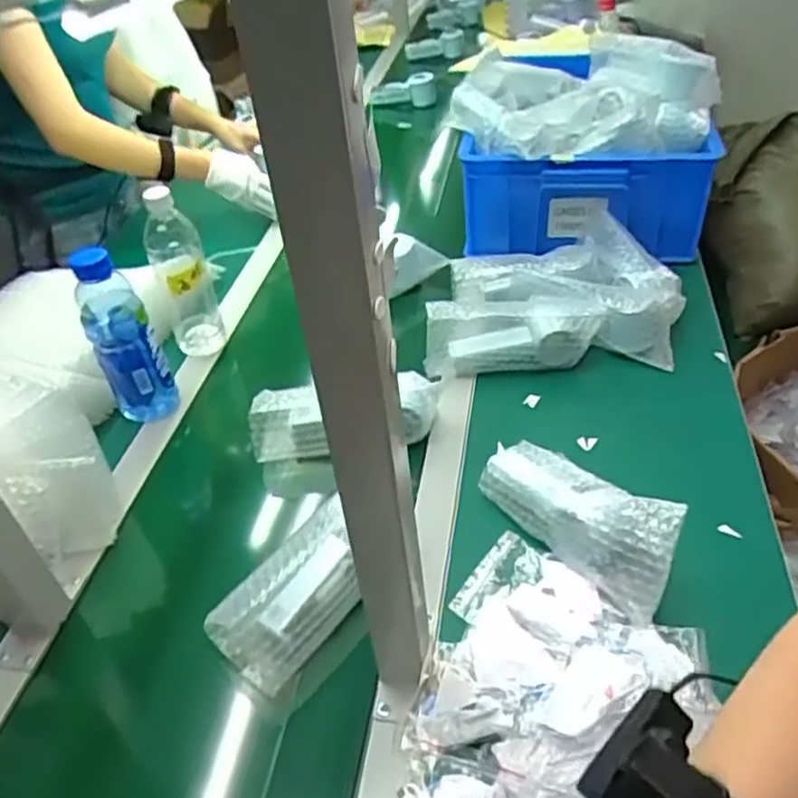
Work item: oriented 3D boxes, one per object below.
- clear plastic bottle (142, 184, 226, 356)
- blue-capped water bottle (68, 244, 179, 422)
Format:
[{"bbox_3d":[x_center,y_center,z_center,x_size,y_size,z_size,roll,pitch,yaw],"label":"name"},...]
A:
[{"bbox_3d":[-0.278,-0.158,0.912,0.061,0.217,0.057,-10,41,-5],"label":"clear plastic bottle"},{"bbox_3d":[-0.318,-0.073,0.821,0.067,0.212,0.065,-24,44,-20],"label":"blue-capped water bottle"}]

